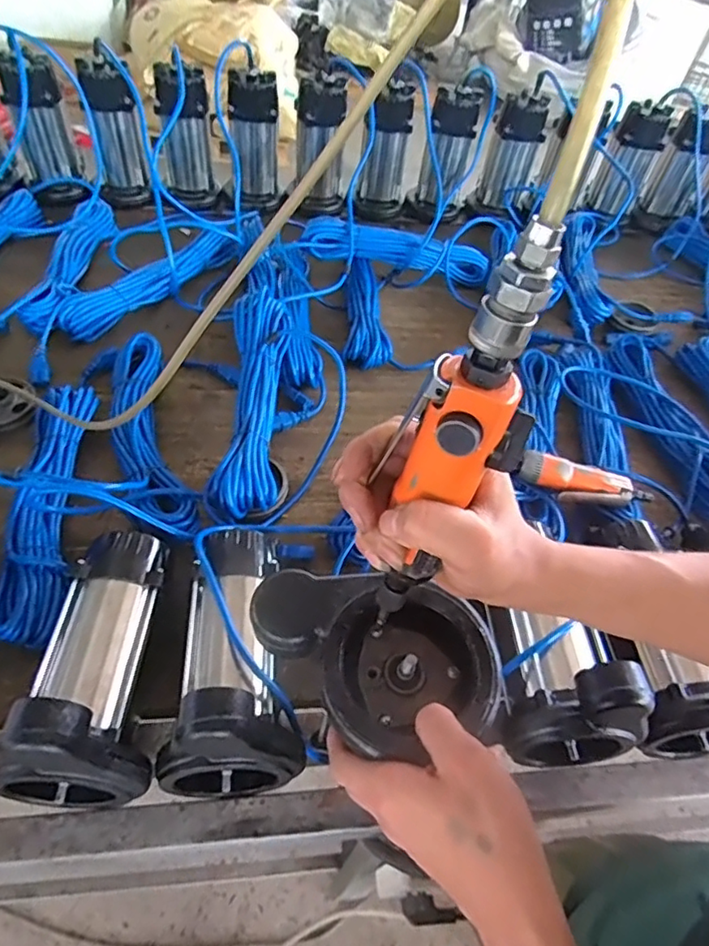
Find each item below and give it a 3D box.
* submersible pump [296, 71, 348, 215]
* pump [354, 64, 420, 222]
[{"bbox_3d":[-0.065,-0.645,1.127,0.094,0.234,0.090,3,51,-4],"label":"submersible pump"},{"bbox_3d":[0.059,-0.650,1.154,0.104,0.248,0.099,7,50,-2],"label":"pump"}]

